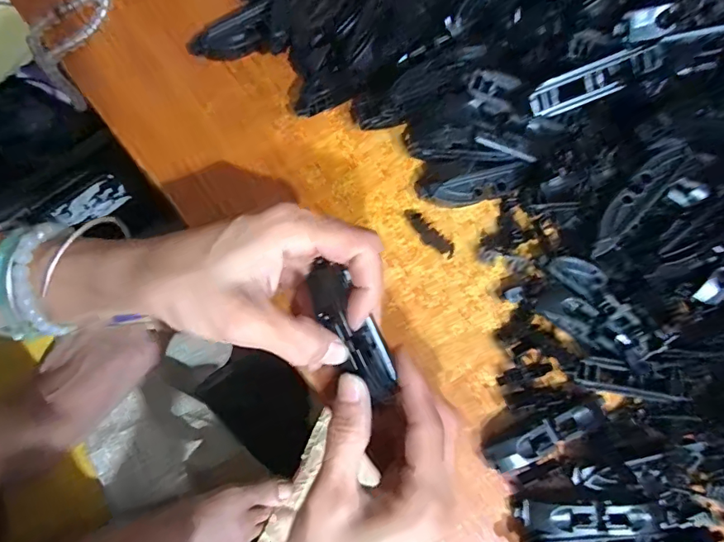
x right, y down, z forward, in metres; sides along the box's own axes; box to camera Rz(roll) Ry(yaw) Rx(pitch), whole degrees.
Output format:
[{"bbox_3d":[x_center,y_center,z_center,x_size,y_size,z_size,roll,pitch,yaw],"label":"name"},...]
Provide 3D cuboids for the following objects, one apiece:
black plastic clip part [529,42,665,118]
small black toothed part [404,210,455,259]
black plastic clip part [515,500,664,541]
[{"bbox_3d":[0.136,-0.111,0.268,0.077,0.013,0.019,-20,81,-5],"label":"black plastic clip part"},{"bbox_3d":[0.042,-0.024,0.292,0.011,0.005,0.040,-44,86,-12],"label":"small black toothed part"},{"bbox_3d":[0.126,0.145,0.252,0.077,0.015,0.034,0,79,-6],"label":"black plastic clip part"}]

